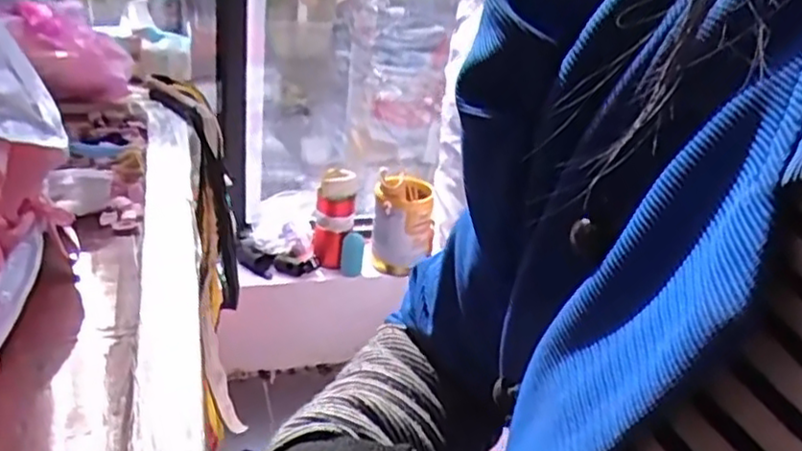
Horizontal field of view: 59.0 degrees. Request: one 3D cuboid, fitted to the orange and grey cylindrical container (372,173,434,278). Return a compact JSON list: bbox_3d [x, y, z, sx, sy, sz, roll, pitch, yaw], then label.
[{"bbox_3d":[0.003,-0.006,1.554,0.125,0.193,0.131,3,25,-1],"label":"orange and grey cylindrical container"}]

